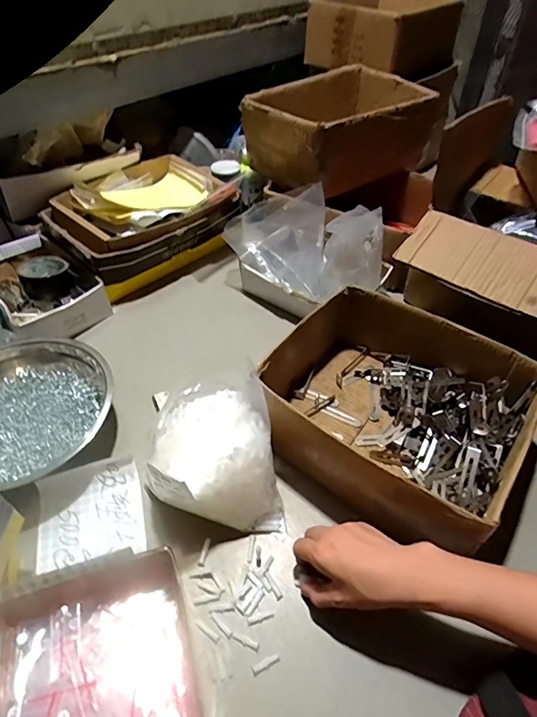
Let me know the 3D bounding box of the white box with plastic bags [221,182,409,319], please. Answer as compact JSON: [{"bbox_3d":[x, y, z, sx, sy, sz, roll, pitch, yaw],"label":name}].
[{"bbox_3d":[0.059,-0.205,0.800,0.306,0.158,0.172,31,54,25],"label":"white box with plastic bags"}]

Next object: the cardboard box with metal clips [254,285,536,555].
[{"bbox_3d":[0.163,0.062,0.592,0.310,0.123,0.263,29,53,24],"label":"cardboard box with metal clips"}]

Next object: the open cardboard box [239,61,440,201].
[{"bbox_3d":[0.141,-0.469,0.897,0.334,0.134,0.255,-36,56,-28],"label":"open cardboard box"}]

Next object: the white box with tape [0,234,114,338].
[{"bbox_3d":[-0.416,-0.133,0.804,0.151,0.066,0.257,-33,55,-27],"label":"white box with tape"}]

